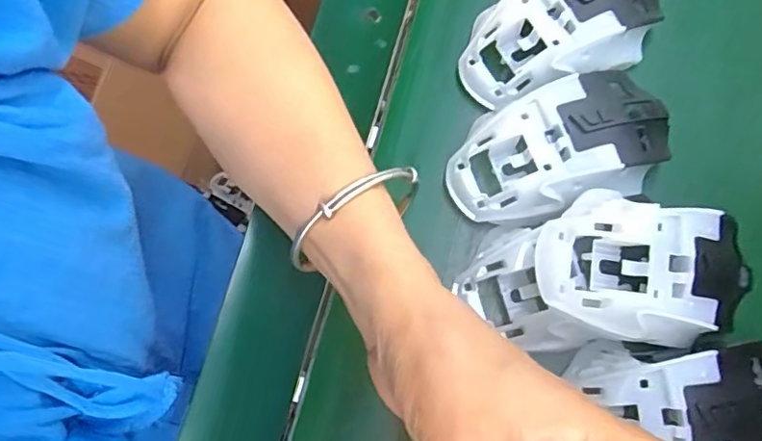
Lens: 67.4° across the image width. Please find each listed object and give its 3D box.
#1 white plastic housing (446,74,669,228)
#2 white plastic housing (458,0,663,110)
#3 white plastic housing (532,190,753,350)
[{"bbox_3d":[0.091,-0.037,0.297,0.112,0.044,0.060,-17,79,-5],"label":"white plastic housing"},{"bbox_3d":[0.098,-0.104,0.313,0.108,0.043,0.059,-16,79,-4],"label":"white plastic housing"},{"bbox_3d":[0.119,0.024,0.253,0.096,0.027,0.059,8,78,1],"label":"white plastic housing"}]

